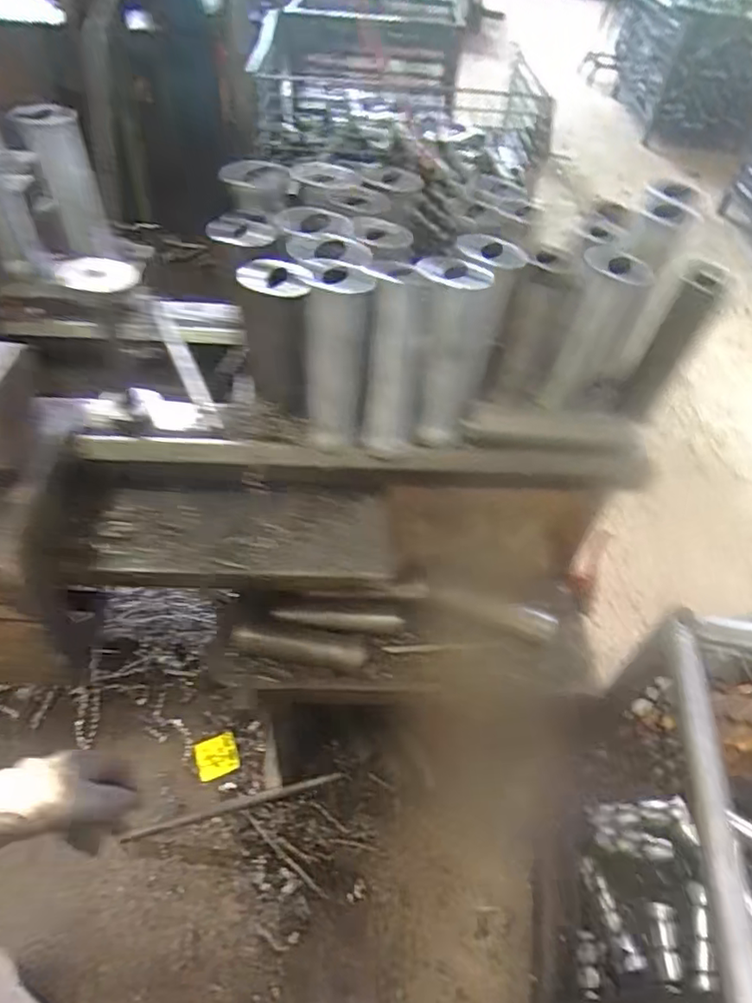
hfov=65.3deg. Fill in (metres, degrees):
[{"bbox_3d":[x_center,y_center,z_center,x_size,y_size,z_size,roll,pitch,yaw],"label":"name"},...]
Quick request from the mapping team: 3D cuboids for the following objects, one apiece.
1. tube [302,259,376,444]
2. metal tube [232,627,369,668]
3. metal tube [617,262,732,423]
[{"bbox_3d":[-0.039,-0.145,0.582,0.059,0.172,0.065,0,50,-4],"label":"tube"},{"bbox_3d":[-0.105,0.202,0.817,0.184,0.027,0.034,5,50,1],"label":"metal tube"},{"bbox_3d":[0.324,-0.170,0.653,0.049,0.182,0.037,19,51,12],"label":"metal tube"}]

